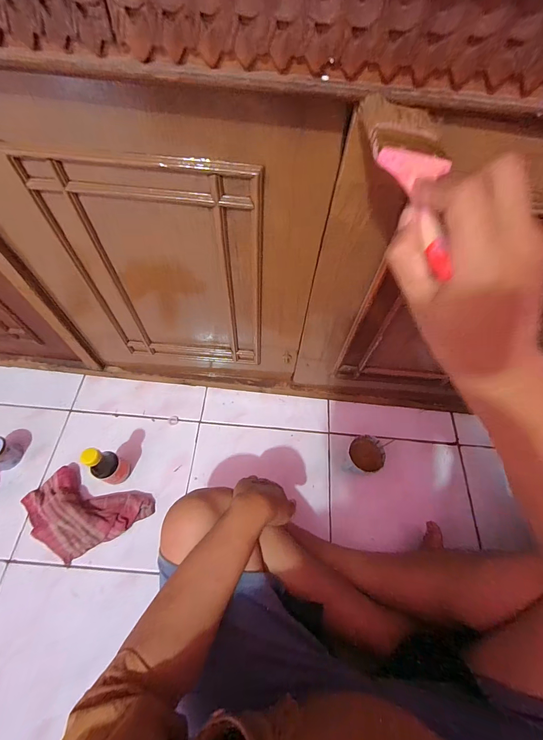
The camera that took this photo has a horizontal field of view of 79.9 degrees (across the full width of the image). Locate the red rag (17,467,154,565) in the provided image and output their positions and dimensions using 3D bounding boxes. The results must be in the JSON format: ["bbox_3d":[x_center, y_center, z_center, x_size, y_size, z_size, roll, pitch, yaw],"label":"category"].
[{"bbox_3d":[-0.365,0.281,0.624,0.230,0.030,0.141,16,62,6],"label":"red rag"}]

